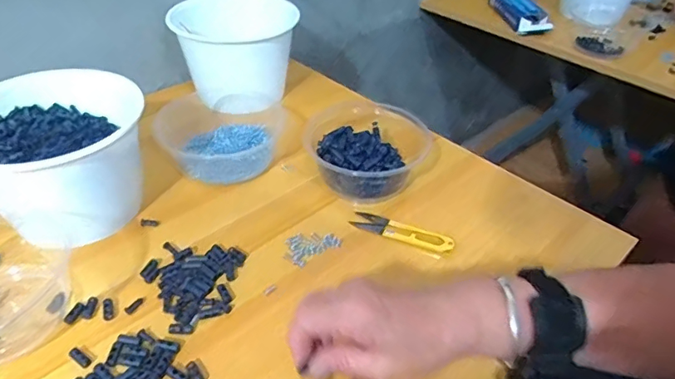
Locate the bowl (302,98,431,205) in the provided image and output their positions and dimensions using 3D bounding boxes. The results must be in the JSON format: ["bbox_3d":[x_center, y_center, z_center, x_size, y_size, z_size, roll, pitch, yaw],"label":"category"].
[{"bbox_3d":[0.032,-0.046,0.556,0.135,0.052,0.160,7,41,4],"label":"bowl"}]

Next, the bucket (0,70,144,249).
[{"bbox_3d":[-0.265,-0.032,0.476,0.156,0.103,0.147,2,39,-1],"label":"bucket"}]

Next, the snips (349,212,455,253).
[{"bbox_3d":[0.063,0.040,0.487,0.100,0.013,0.024,19,41,19],"label":"snips"}]

